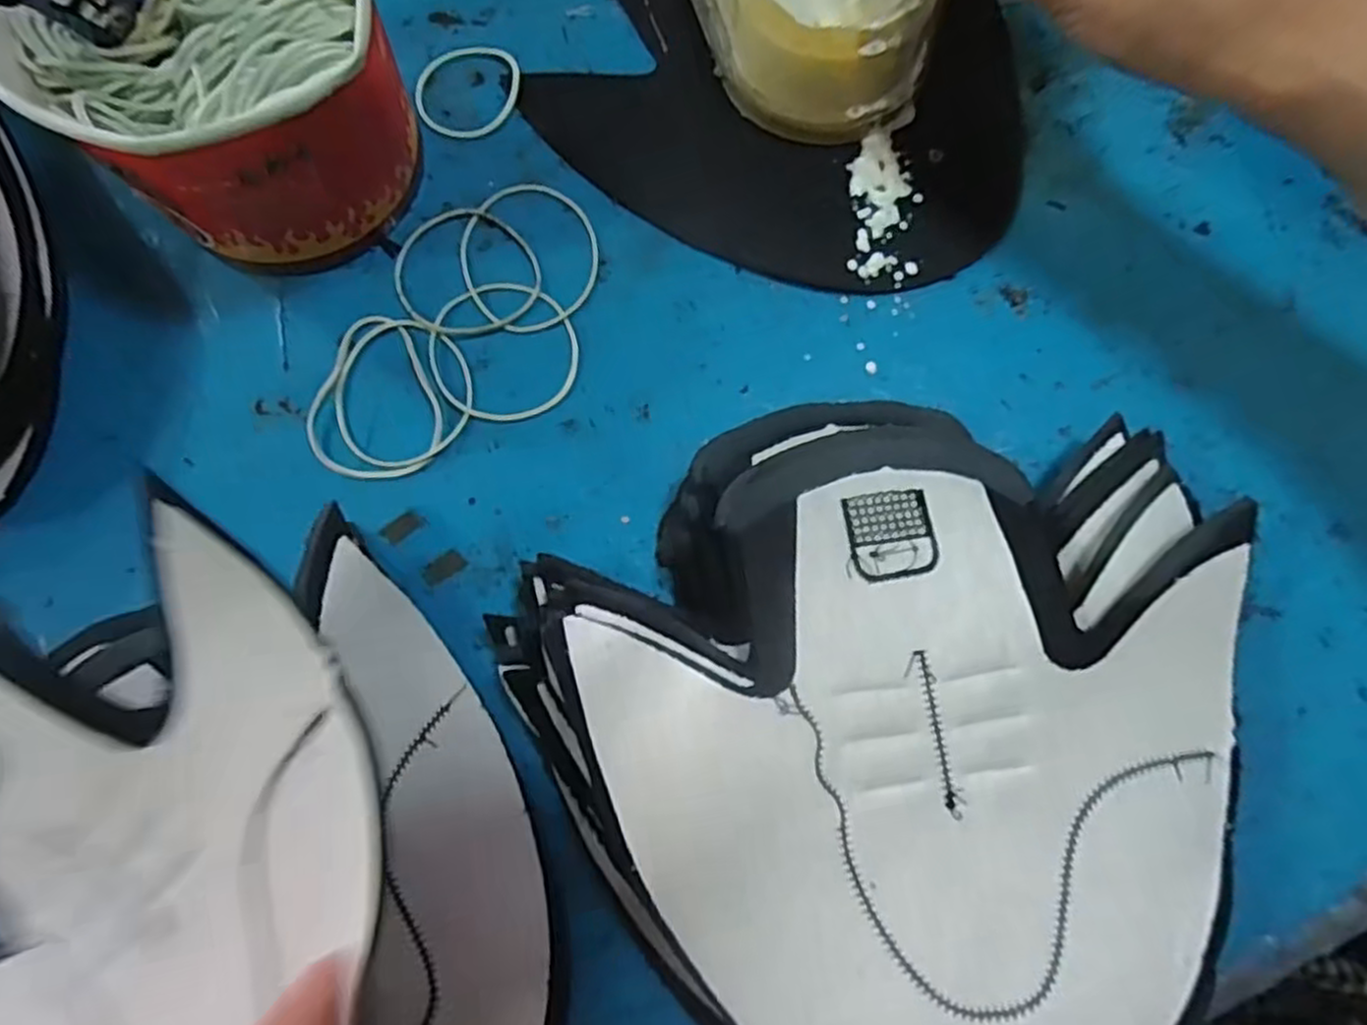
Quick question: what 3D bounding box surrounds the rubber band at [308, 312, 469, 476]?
[{"bbox_3d":[-0.103,-0.040,0.270,0.054,0.004,0.061,15,77,3],"label":"rubber band"}]

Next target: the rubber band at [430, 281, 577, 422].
[{"bbox_3d":[-0.065,-0.060,0.276,0.052,0.004,0.055,-18,77,-5],"label":"rubber band"}]

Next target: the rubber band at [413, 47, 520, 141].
[{"bbox_3d":[-0.087,-0.169,0.304,0.041,0.004,0.042,0,76,-1],"label":"rubber band"}]

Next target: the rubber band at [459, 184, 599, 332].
[{"bbox_3d":[-0.058,-0.098,0.285,0.051,0.004,0.062,-18,77,-5],"label":"rubber band"}]

